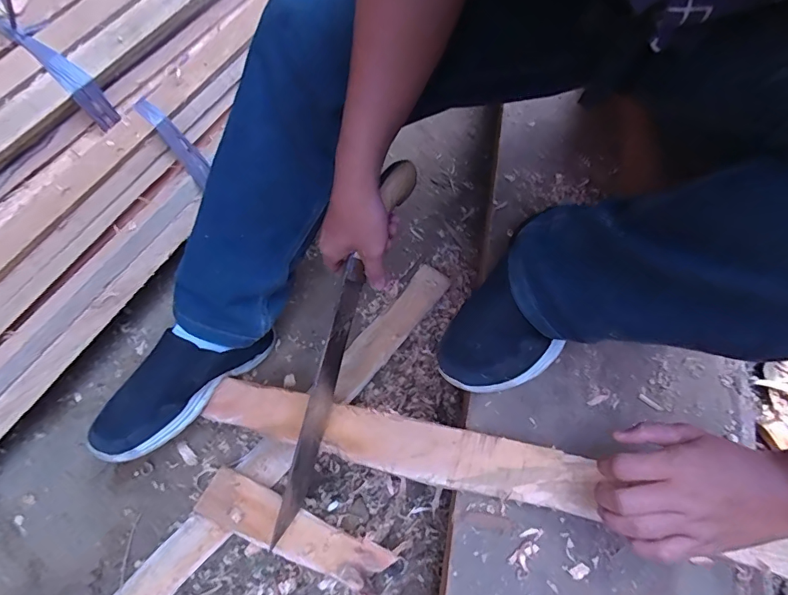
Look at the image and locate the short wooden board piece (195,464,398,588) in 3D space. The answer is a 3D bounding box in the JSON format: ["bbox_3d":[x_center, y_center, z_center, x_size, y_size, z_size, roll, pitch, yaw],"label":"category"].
[{"bbox_3d":[-0.128,0.292,0.584,0.249,0.020,0.061,19,57,10],"label":"short wooden board piece"}]

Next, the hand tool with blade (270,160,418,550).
[{"bbox_3d":[-0.060,0.060,0.495,0.028,0.041,0.424,20,96,11],"label":"hand tool with blade"}]

